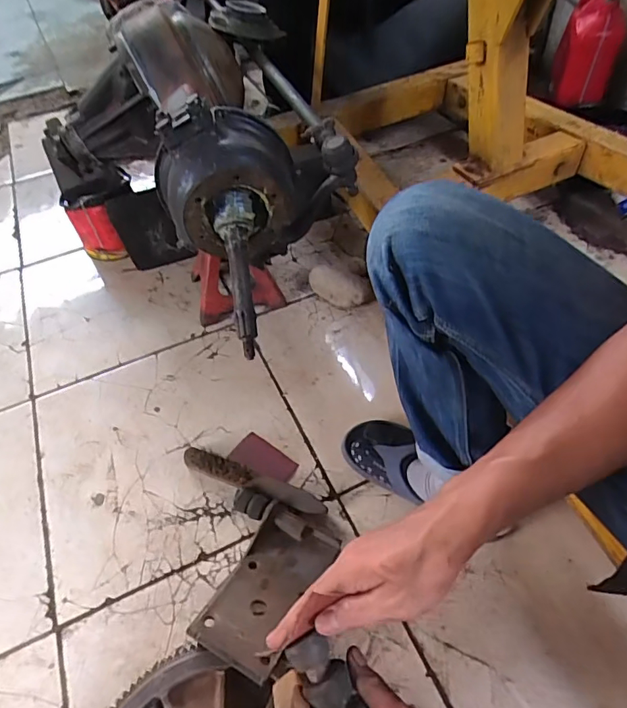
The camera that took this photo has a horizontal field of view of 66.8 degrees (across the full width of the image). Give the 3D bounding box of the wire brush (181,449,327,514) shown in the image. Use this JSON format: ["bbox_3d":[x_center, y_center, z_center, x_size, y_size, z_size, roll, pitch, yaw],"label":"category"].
[{"bbox_3d":[-0.094,0.191,0.722,0.237,0.035,0.032,18,54,15],"label":"wire brush"}]

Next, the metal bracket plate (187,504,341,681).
[{"bbox_3d":[-0.056,0.294,0.609,0.108,0.030,0.204,23,37,19],"label":"metal bracket plate"}]

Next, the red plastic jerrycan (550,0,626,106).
[{"bbox_3d":[0.697,-0.763,1.208,0.144,0.226,0.159,19,54,16],"label":"red plastic jerrycan"}]

